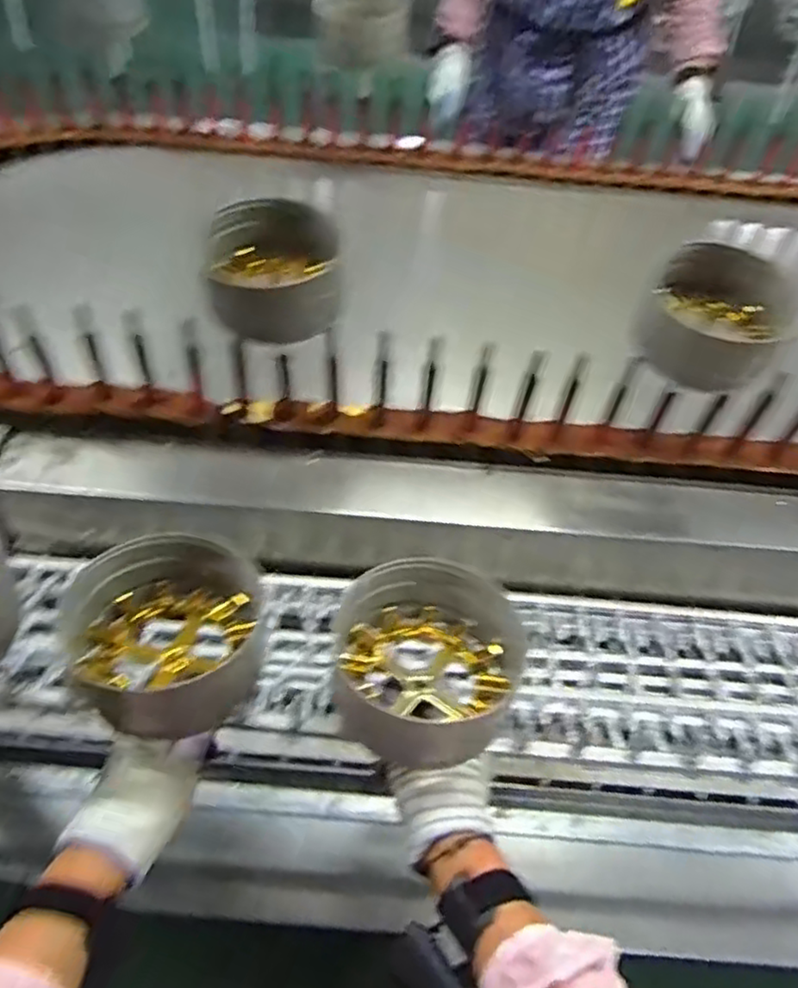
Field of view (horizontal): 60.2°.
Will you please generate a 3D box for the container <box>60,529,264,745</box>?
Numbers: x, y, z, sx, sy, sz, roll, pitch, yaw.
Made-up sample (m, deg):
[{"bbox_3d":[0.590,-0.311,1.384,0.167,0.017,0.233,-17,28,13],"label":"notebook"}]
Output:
[{"bbox_3d":[-0.172,0.101,0.515,0.138,0.071,0.152,-27,56,-19],"label":"container"}]

